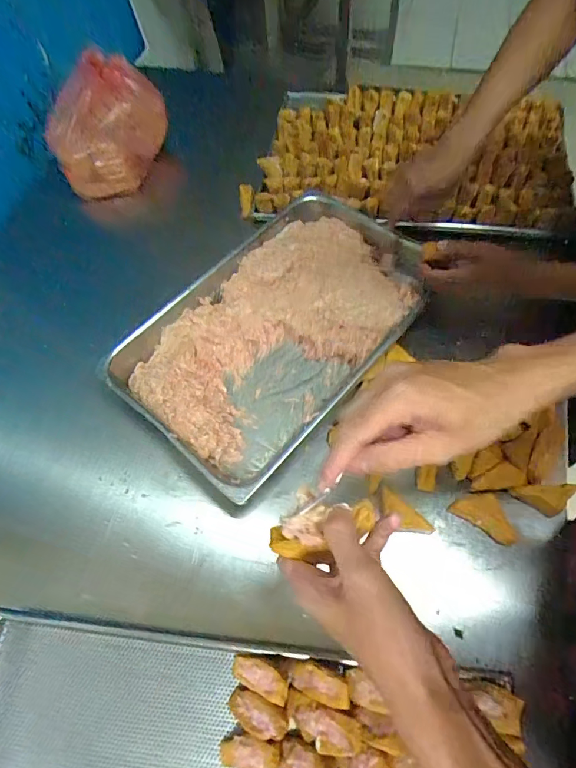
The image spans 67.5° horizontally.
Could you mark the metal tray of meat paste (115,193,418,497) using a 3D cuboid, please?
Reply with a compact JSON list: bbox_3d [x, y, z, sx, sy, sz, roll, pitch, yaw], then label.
[{"bbox_3d":[-0.009,-0.104,0.718,0.339,0.082,0.542,34,69,19],"label":"metal tray of meat paste"}]

